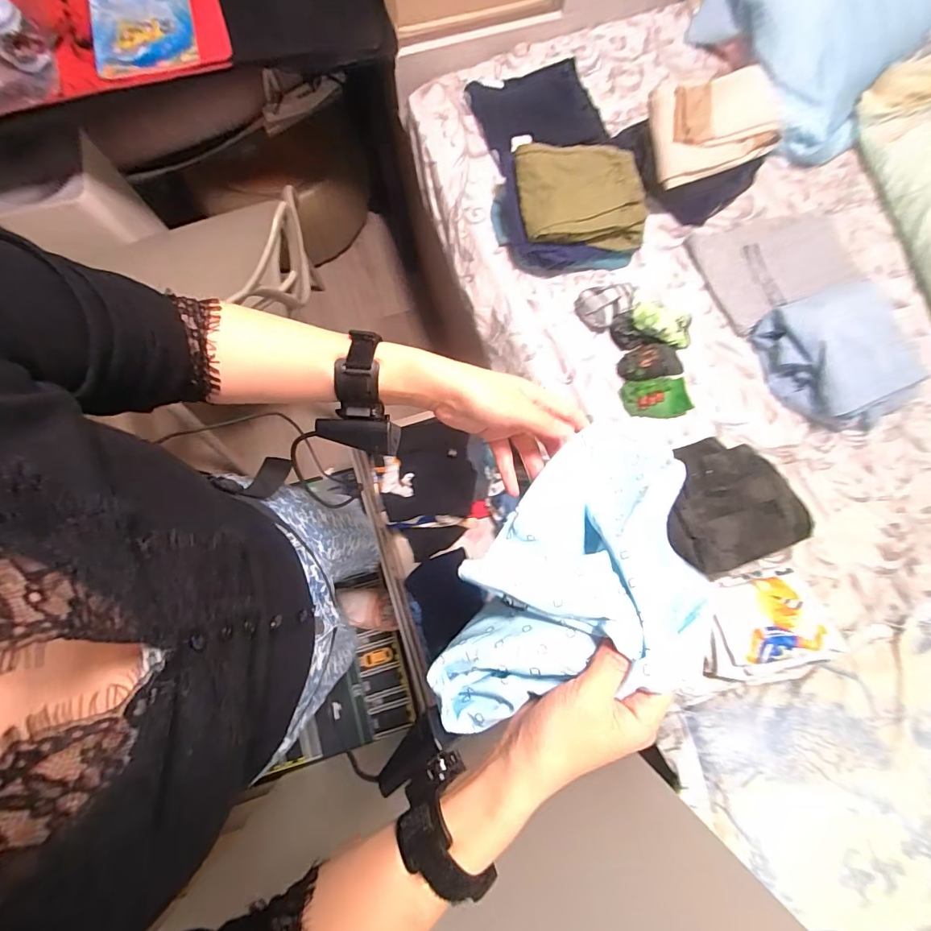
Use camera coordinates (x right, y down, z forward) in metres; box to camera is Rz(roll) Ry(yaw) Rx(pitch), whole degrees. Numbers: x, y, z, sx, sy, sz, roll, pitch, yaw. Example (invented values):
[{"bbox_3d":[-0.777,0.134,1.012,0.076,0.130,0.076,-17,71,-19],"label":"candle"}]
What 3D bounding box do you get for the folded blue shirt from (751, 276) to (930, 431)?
[{"bbox_3d":[0.714,-0.203,0.834,0.303,0.095,0.248,-9,78,-3],"label":"folded blue shirt"}]

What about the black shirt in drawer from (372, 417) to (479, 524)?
[{"bbox_3d":[-0.096,0.012,1.051,0.221,0.032,0.217,-4,78,-2],"label":"black shirt in drawer"}]

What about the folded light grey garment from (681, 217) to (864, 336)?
[{"bbox_3d":[0.614,-0.410,0.907,0.279,0.031,0.212,-25,79,-6],"label":"folded light grey garment"}]

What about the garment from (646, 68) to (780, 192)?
[{"bbox_3d":[0.451,-0.625,0.849,0.216,0.077,0.150,-13,78,-4],"label":"garment"}]

